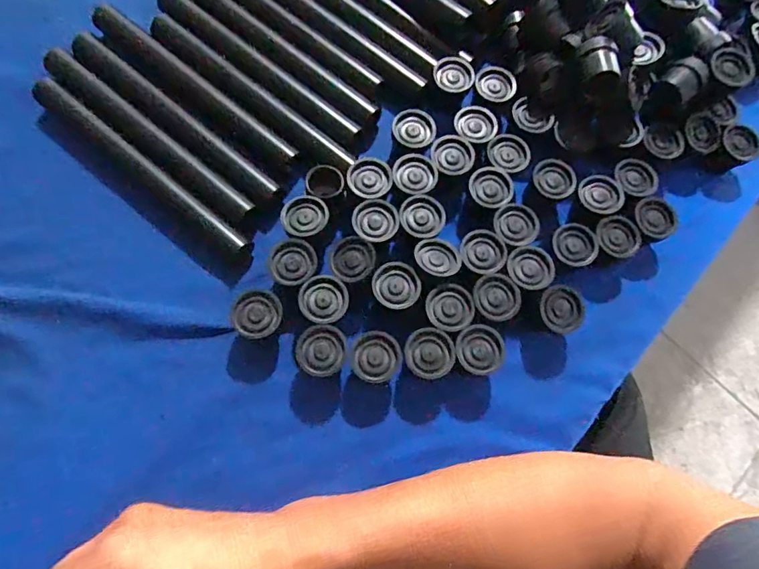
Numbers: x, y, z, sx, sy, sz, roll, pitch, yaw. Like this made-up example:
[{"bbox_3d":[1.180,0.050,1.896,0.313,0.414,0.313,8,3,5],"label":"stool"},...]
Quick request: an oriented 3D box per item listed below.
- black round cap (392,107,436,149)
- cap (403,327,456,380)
[{"bbox_3d":[0.028,-0.127,0.392,0.036,0.011,0.032,44,74,9],"label":"black round cap"},{"bbox_3d":[0.035,0.052,0.348,0.034,0.028,0.035,1,72,-5],"label":"cap"}]

